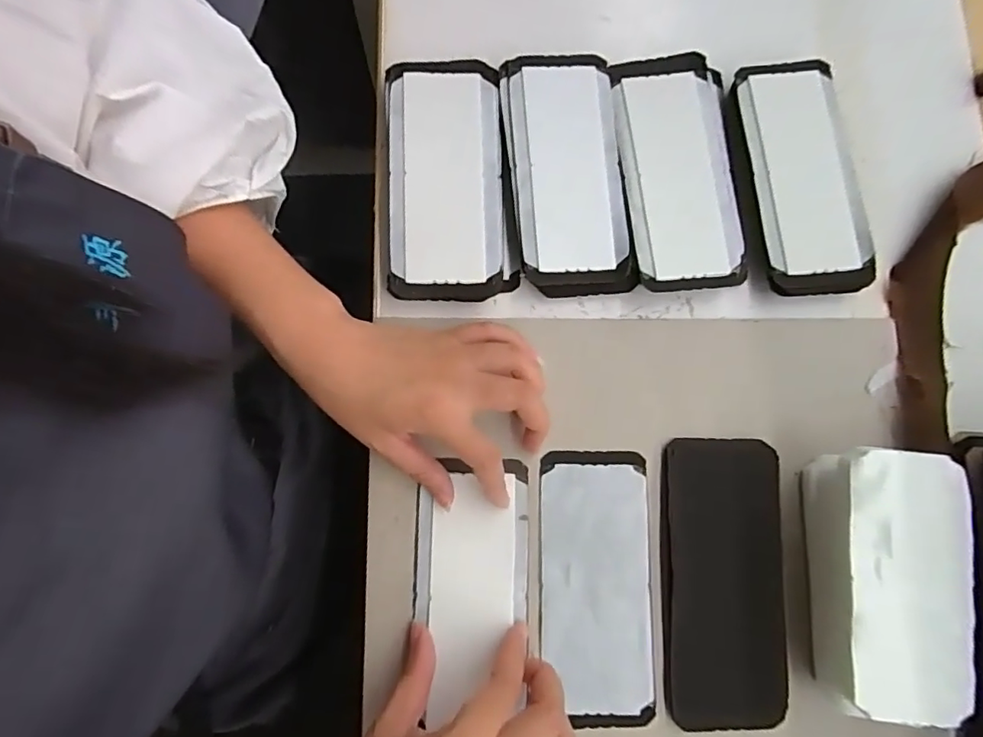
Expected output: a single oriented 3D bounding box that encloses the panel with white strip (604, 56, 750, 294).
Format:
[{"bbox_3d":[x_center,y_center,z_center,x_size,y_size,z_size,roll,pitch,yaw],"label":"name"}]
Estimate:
[{"bbox_3d":[0.132,-0.137,0.386,0.082,0.028,0.164,-5,81,-3],"label":"panel with white strip"}]

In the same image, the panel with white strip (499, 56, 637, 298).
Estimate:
[{"bbox_3d":[0.051,-0.134,0.384,0.074,0.029,0.170,-6,81,-3],"label":"panel with white strip"}]

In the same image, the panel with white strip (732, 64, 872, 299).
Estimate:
[{"bbox_3d":[0.217,-0.134,0.386,0.068,0.028,0.166,-6,81,-3],"label":"panel with white strip"}]

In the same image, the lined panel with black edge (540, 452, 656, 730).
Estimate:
[{"bbox_3d":[0.066,0.135,0.341,0.069,0.004,0.161,1,81,-2],"label":"lined panel with black edge"}]

